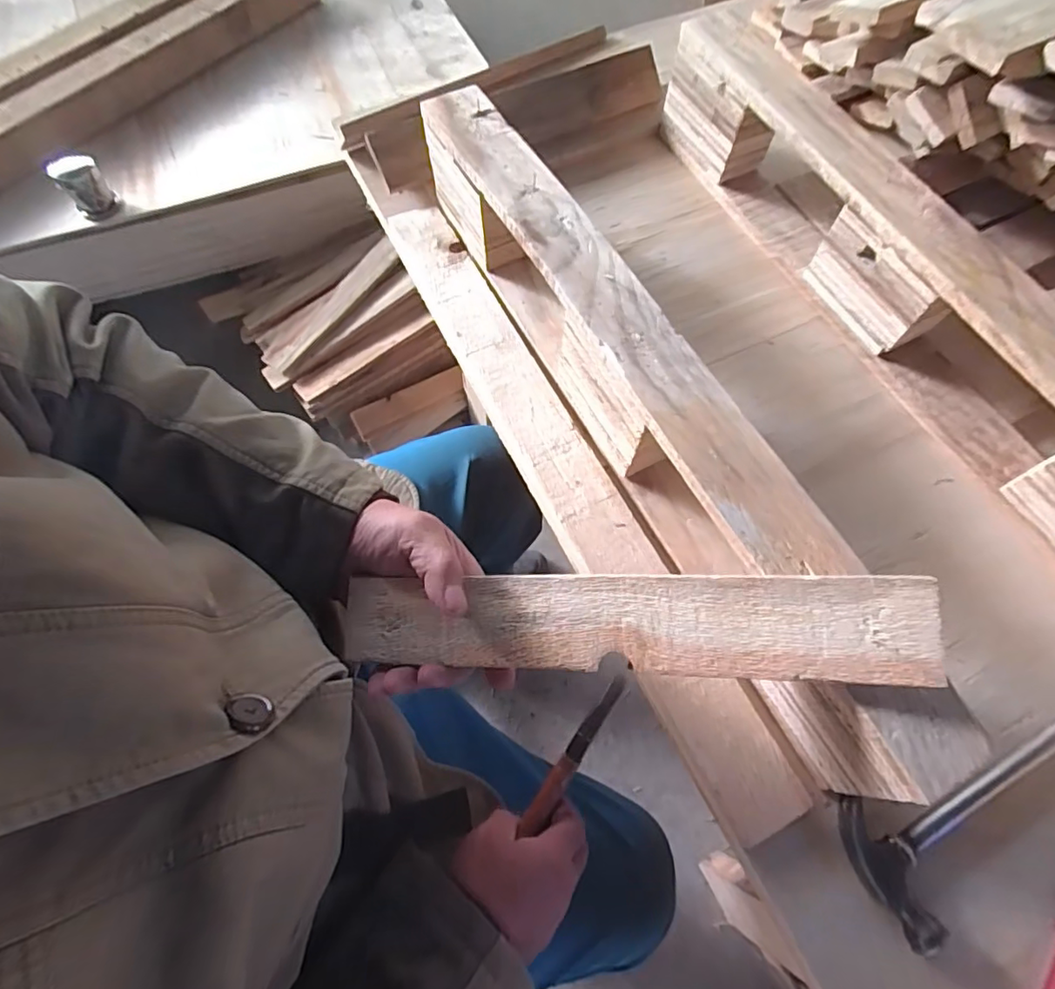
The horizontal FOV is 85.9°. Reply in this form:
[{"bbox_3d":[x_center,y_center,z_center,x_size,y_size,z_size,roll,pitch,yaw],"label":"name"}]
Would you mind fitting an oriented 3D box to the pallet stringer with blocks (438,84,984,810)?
[{"bbox_3d":[0.081,-0.093,0.471,0.067,0.114,0.660,-26,70,-12],"label":"pallet stringer with blocks"}]

